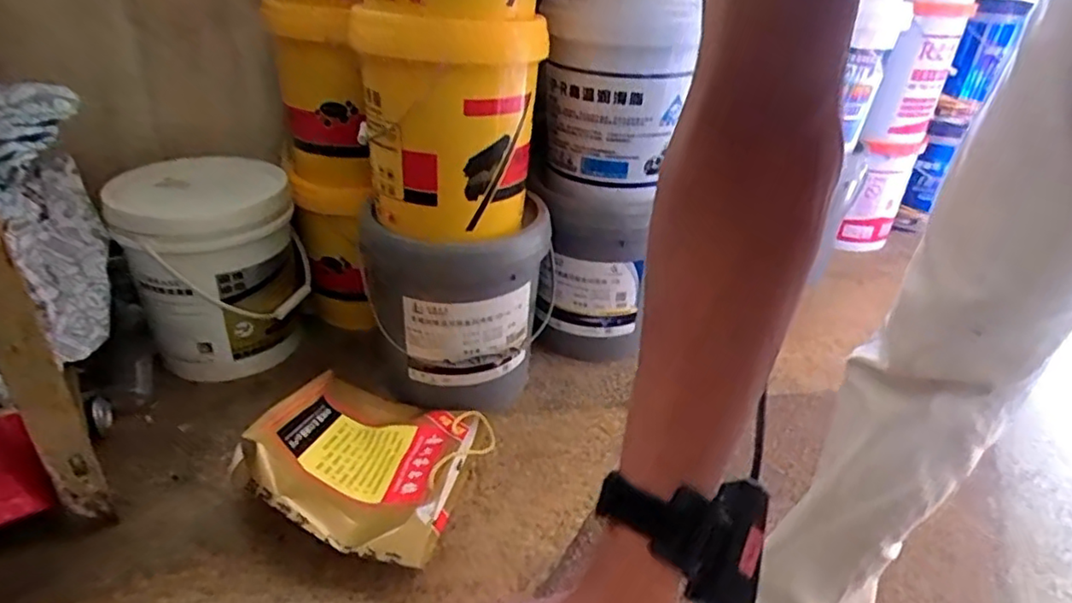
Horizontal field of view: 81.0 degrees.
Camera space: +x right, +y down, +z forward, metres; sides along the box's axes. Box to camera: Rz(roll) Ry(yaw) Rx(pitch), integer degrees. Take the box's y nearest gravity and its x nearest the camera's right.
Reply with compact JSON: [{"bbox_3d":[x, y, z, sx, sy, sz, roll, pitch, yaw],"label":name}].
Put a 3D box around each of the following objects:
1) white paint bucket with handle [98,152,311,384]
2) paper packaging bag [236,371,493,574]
[{"bbox_3d":[-0.566,-0.069,1.131,0.282,0.318,0.281,-16,36,-28],"label":"white paint bucket with handle"},{"bbox_3d":[-0.246,0.209,0.893,0.306,0.081,0.290,22,26,7],"label":"paper packaging bag"}]

